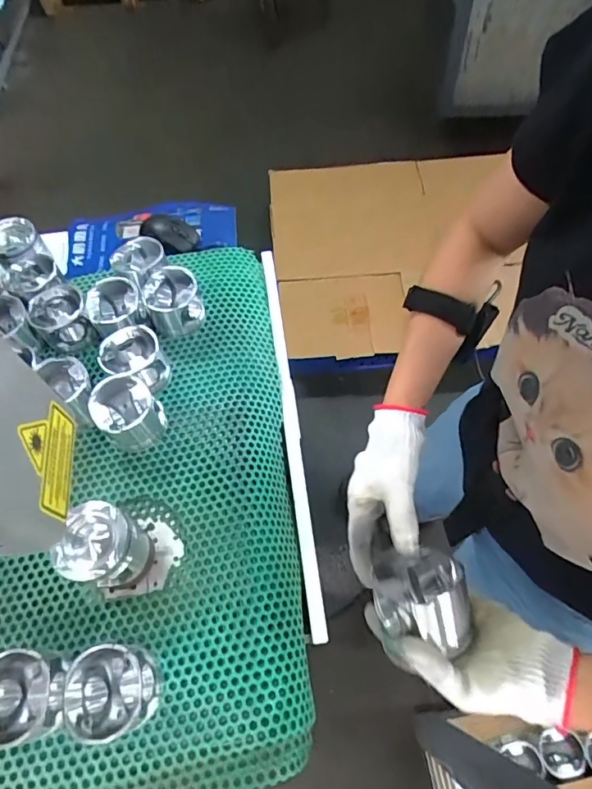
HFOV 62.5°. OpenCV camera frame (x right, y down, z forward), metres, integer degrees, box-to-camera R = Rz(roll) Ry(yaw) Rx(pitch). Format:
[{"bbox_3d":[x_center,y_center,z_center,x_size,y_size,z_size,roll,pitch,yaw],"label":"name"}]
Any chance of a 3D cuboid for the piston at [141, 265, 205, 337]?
[{"bbox_3d":[-0.179,-0.134,0.723,0.077,0.064,0.087,-16,62,-5],"label":"piston"}]

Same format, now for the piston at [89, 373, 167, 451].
[{"bbox_3d":[-0.215,0.024,0.631,0.076,0.074,0.072,-1,61,3],"label":"piston"}]

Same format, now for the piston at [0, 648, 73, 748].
[{"bbox_3d":[-0.266,0.299,0.487,0.077,0.060,0.081,-19,62,-7],"label":"piston"}]

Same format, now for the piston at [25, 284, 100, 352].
[{"bbox_3d":[-0.342,-0.111,0.721,0.078,0.065,0.082,-38,66,-16],"label":"piston"}]

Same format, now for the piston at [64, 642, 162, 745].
[{"bbox_3d":[-0.180,0.295,0.488,0.071,0.067,0.078,-7,61,0],"label":"piston"}]

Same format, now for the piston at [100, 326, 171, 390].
[{"bbox_3d":[-0.221,-0.041,0.676,0.078,0.072,0.074,-1,61,3],"label":"piston"}]

